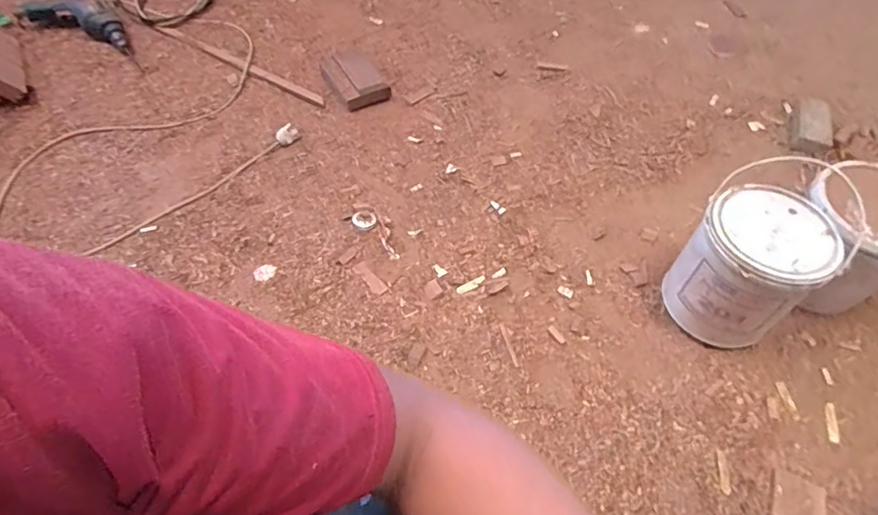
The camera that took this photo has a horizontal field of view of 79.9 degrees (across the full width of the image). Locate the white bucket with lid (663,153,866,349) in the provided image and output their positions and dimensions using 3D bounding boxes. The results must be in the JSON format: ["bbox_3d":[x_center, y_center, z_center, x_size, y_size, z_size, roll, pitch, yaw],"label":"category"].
[{"bbox_3d":[0.467,0.022,0.810,0.174,0.216,0.167,1,54,-2],"label":"white bucket with lid"}]

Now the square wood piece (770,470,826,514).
[{"bbox_3d":[0.479,0.328,0.698,0.065,0.007,0.071,23,56,14],"label":"square wood piece"}]

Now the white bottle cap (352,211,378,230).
[{"bbox_3d":[-0.138,-0.069,0.974,0.043,0.007,0.047,-27,60,-21],"label":"white bottle cap"}]

